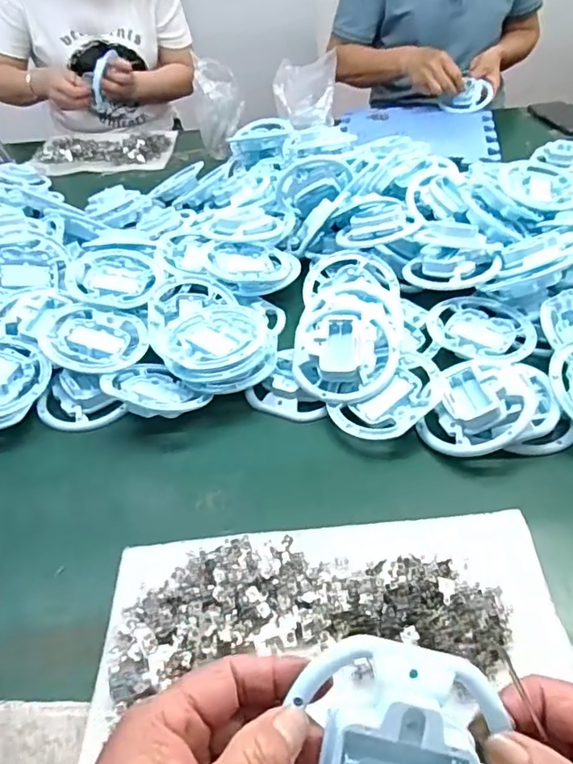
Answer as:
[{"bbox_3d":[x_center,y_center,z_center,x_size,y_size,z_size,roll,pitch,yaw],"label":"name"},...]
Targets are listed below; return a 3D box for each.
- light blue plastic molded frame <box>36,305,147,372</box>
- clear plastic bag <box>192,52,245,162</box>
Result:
[{"bbox_3d":[-0.198,-0.047,0.580,0.101,0.010,0.108,-8,44,-25],"label":"light blue plastic molded frame"},{"bbox_3d":[-0.120,-0.485,1.011,0.078,0.139,0.085,0,43,6],"label":"clear plastic bag"}]

